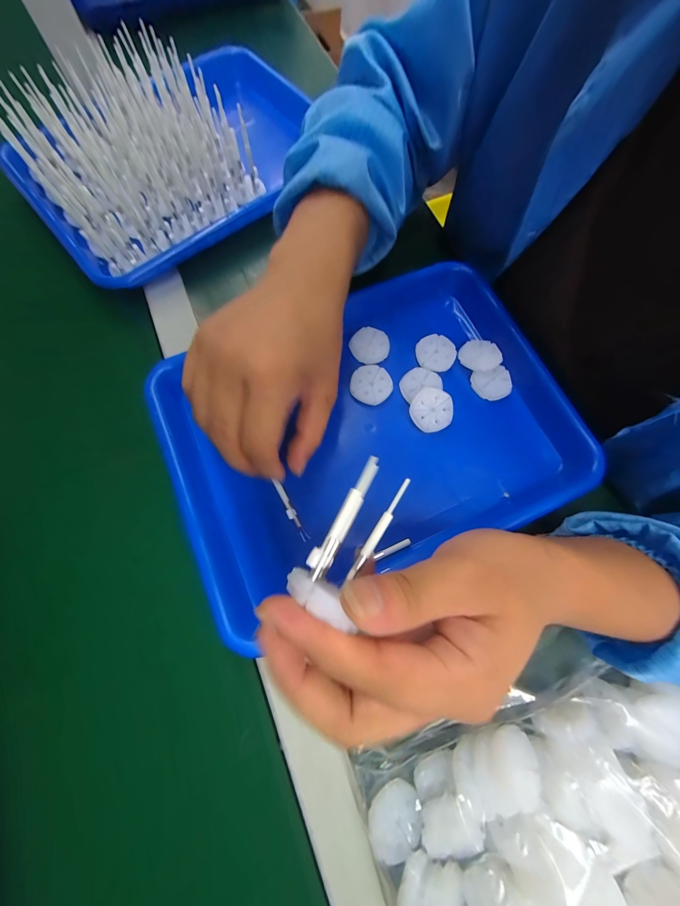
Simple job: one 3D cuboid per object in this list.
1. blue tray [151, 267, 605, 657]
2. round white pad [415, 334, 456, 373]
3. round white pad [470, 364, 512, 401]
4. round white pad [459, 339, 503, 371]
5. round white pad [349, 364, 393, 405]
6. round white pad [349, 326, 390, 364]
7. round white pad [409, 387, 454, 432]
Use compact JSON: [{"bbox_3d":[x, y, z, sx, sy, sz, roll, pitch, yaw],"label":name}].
[{"bbox_3d":[0.029,-0.026,0.269,0.346,0.034,0.240,-24,76,-8],"label":"blue tray"},{"bbox_3d":[0.092,-0.097,0.292,0.037,0.004,0.039,0,74,-2],"label":"round white pad"},{"bbox_3d":[0.144,-0.066,0.287,0.036,0.008,0.030,-11,74,-5],"label":"round white pad"},{"bbox_3d":[0.134,-0.094,0.291,0.037,0.007,0.031,8,74,1],"label":"round white pad"},{"bbox_3d":[0.029,-0.064,0.280,0.037,0.004,0.037,0,74,-2],"label":"round white pad"},{"bbox_3d":[0.029,-0.105,0.296,0.038,0.005,0.036,0,74,-2],"label":"round white pad"},{"bbox_3d":[0.082,-0.039,0.271,0.037,0.004,0.038,0,91,0],"label":"round white pad"}]

